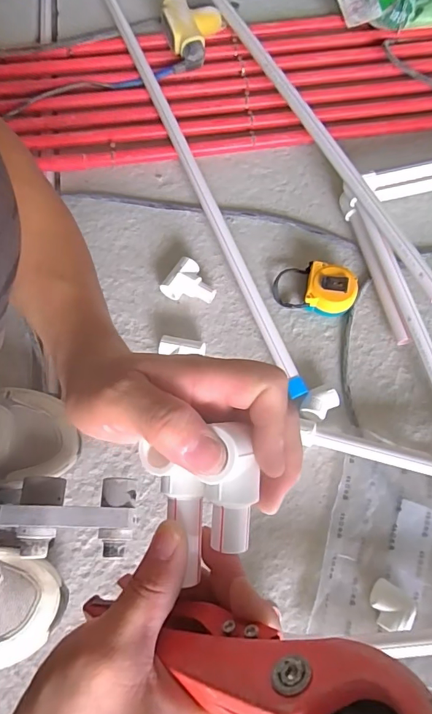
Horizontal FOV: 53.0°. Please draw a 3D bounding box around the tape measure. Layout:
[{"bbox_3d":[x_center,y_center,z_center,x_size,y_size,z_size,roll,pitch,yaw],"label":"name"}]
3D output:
[{"bbox_3d":[0.129,-0.091,0.565,0.101,0.041,0.059,17,71,5],"label":"tape measure"}]

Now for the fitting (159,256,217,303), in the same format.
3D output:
[{"bbox_3d":[-0.033,-0.093,0.575,0.066,0.031,0.057,28,73,9],"label":"fitting"}]

